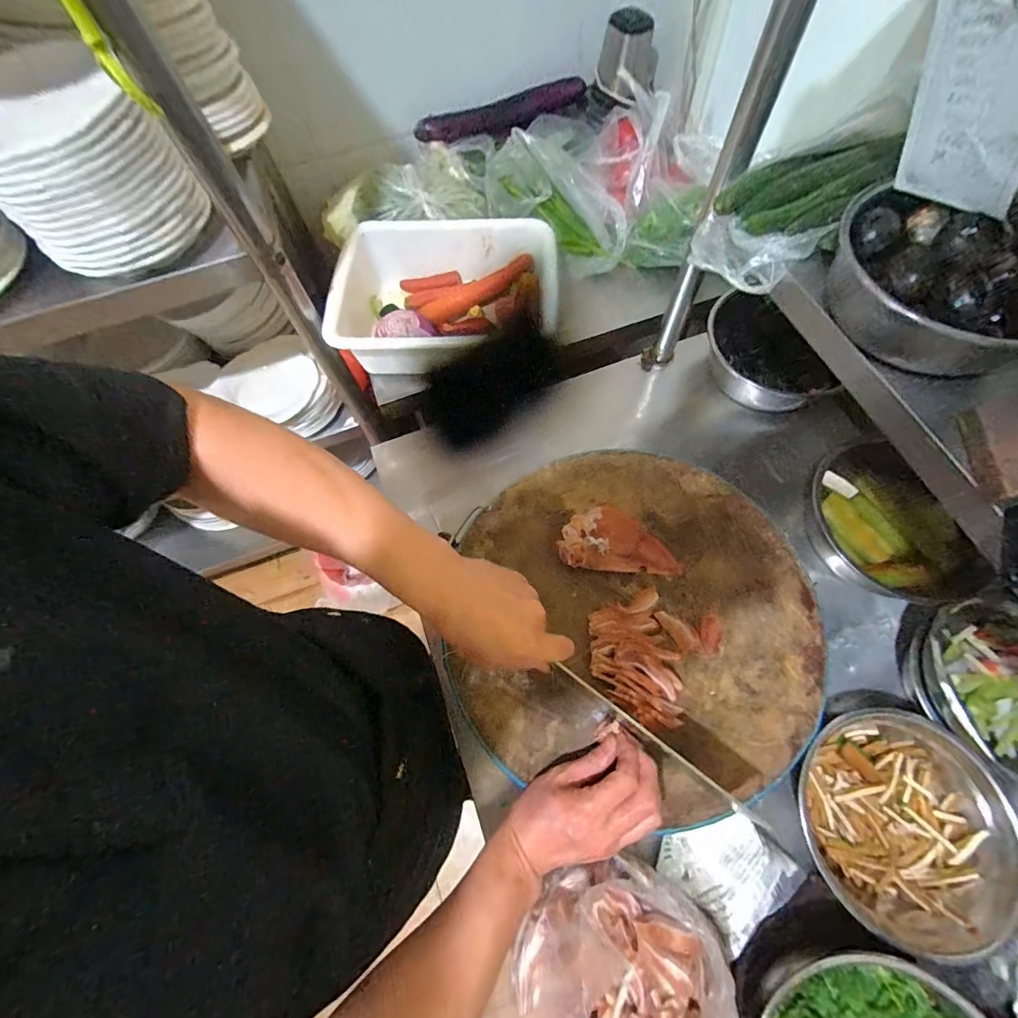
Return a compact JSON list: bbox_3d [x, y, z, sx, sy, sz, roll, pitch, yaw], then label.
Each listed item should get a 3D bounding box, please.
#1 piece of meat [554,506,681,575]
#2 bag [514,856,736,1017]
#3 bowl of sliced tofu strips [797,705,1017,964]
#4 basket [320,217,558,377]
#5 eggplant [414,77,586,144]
[{"bbox_3d":[0.128,0.035,0.526,0.135,0.026,0.073,2,67,4],"label":"piece of meat"},{"bbox_3d":[0.106,0.480,0.434,0.189,0.115,0.211,8,67,7],"label":"bag"},{"bbox_3d":[0.432,0.340,0.492,0.207,0.091,0.215,-17,67,-4],"label":"bowl of sliced tofu strips"},{"bbox_3d":[-0.116,-0.390,0.821,0.411,0.132,0.262,-15,66,-3],"label":"basket"},{"bbox_3d":[-0.016,-0.803,0.914,0.352,0.047,0.060,-12,66,-2],"label":"eggplant"}]

